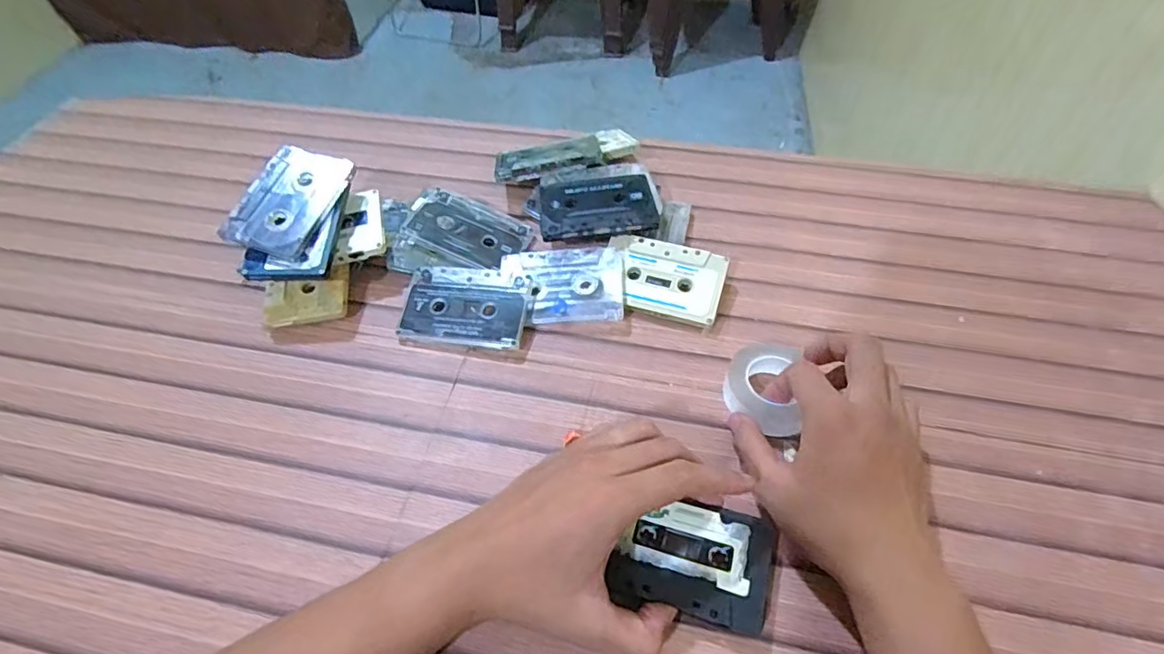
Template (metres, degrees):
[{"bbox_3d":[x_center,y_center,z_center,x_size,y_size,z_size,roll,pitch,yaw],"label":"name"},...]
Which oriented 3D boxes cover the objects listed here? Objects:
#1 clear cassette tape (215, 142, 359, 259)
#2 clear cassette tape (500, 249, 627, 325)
[{"bbox_3d":[-0.232,-0.104,0.451,0.062,0.016,0.102,21,63,-3],"label":"clear cassette tape"},{"bbox_3d":[-0.014,-0.035,0.455,0.098,0.008,0.066,-1,66,1],"label":"clear cassette tape"}]

